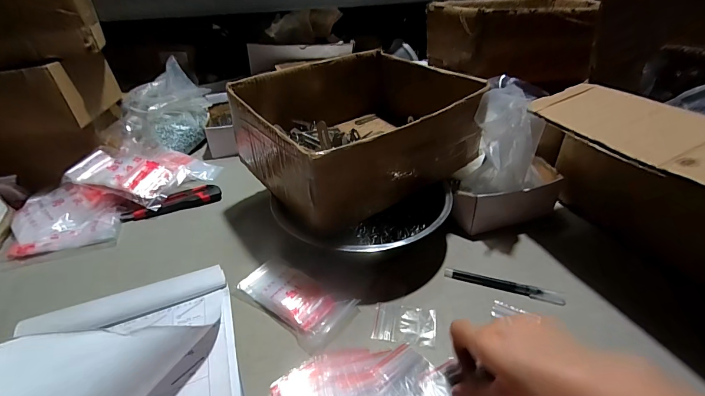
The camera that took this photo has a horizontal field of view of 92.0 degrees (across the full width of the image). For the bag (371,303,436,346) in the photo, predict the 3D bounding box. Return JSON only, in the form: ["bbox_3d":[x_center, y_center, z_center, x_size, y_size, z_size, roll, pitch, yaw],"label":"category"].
[{"bbox_3d":[0.060,0.144,0.390,0.068,0.004,0.048,4,35,9],"label":"bag"}]

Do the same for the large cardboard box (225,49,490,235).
[{"bbox_3d":[0.007,-0.109,0.523,0.310,0.129,0.268,-24,40,-29],"label":"large cardboard box"}]

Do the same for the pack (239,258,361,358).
[{"bbox_3d":[-0.070,0.119,0.417,0.145,0.019,0.074,24,42,33],"label":"pack"}]

